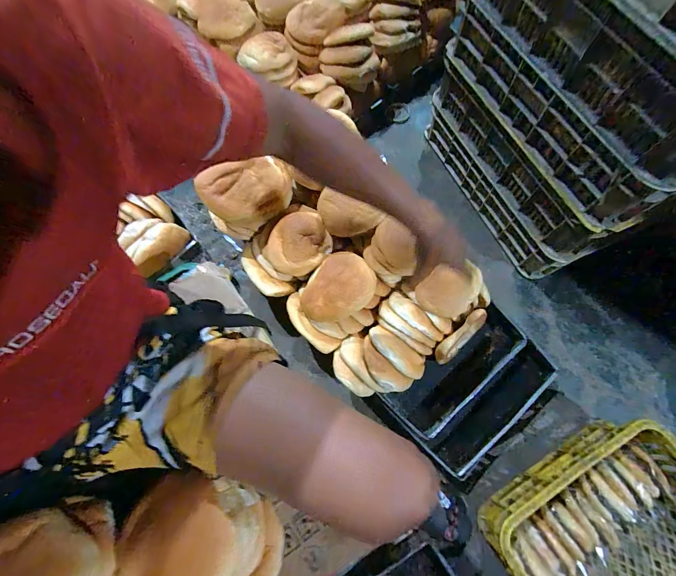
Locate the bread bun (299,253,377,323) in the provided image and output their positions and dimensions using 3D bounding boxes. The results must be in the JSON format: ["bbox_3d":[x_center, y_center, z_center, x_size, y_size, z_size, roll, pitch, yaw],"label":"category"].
[{"bbox_3d":[0.004,0.005,0.716,0.134,0.067,0.169,37,75,13],"label":"bread bun"}]

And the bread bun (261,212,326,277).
[{"bbox_3d":[-0.090,-0.100,0.734,0.145,0.030,0.145,40,101,10],"label":"bread bun"}]

